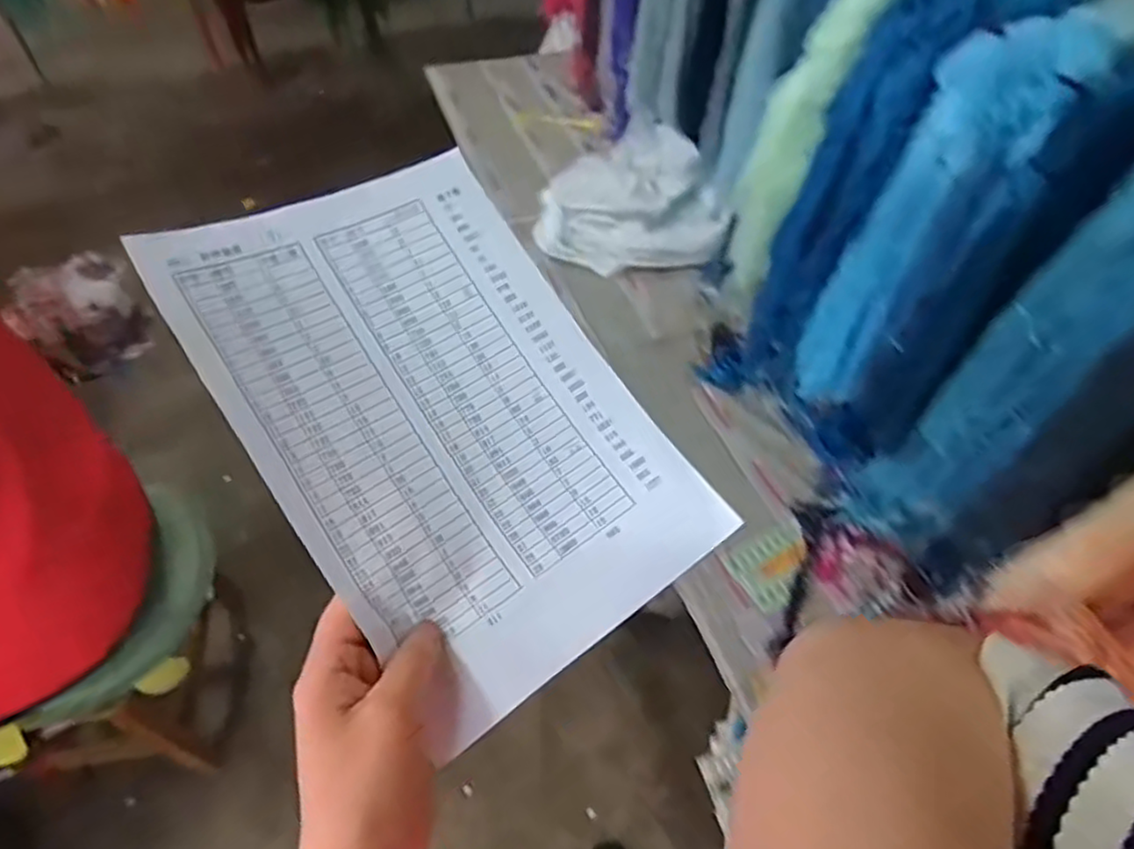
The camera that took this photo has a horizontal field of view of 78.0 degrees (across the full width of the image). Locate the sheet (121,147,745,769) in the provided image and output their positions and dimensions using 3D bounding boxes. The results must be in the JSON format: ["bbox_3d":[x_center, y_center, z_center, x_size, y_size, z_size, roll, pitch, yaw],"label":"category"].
[{"bbox_3d":[-0.061,-0.005,0.388,0.202,0.040,0.287,-33,88,-28],"label":"sheet"}]

